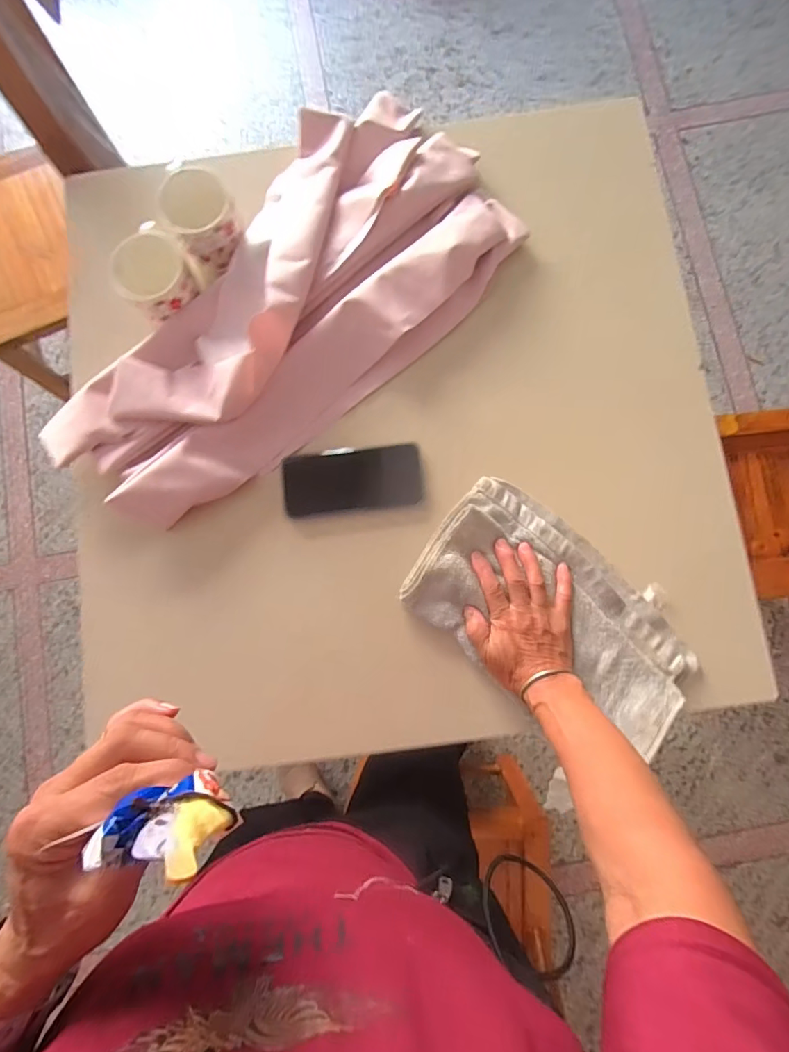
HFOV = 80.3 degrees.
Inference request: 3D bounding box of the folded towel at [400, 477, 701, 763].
[{"bbox_3d":[0.185,0.095,0.532,0.318,0.040,0.181,34,86,5],"label":"folded towel"}]

